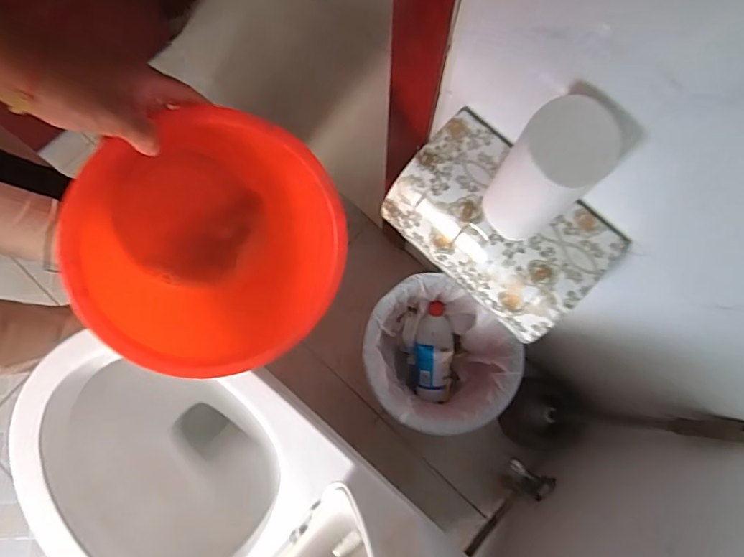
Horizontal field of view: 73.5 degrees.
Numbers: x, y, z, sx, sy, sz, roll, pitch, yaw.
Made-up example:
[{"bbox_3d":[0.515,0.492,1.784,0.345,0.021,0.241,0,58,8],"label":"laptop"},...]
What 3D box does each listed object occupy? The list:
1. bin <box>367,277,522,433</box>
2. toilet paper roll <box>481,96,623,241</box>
[{"bbox_3d":[0.117,0.146,0.928,0.248,0.246,0.257,-40,81,-7],"label":"bin"},{"bbox_3d":[0.135,-0.079,0.388,0.061,0.143,0.058,0,78,1],"label":"toilet paper roll"}]

